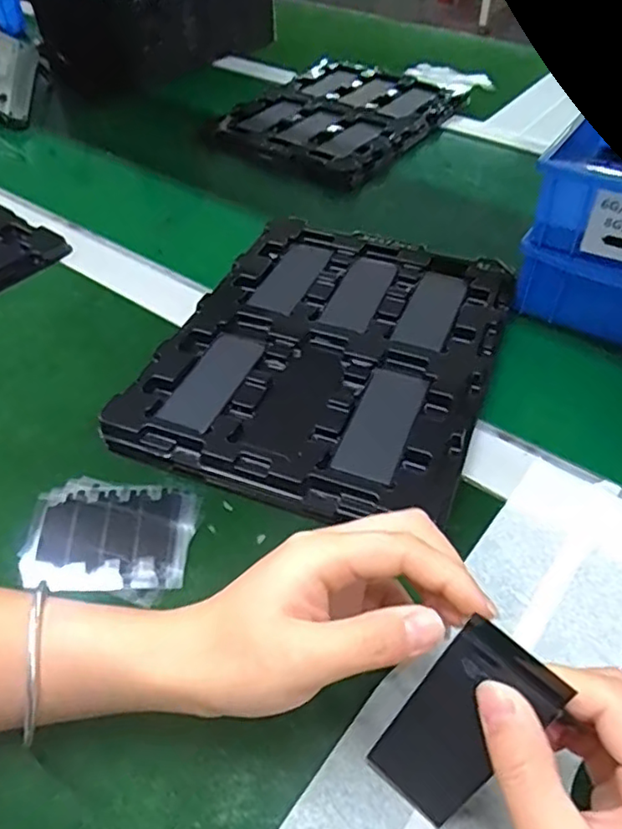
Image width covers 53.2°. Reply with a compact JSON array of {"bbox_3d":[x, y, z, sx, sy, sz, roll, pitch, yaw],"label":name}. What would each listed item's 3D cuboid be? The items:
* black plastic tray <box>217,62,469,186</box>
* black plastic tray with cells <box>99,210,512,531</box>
[{"bbox_3d":[0.041,-0.374,0.759,0.220,0.023,0.282,26,53,23],"label":"black plastic tray"},{"bbox_3d":[0.017,-0.047,0.449,0.217,0.024,0.274,16,49,15],"label":"black plastic tray with cells"}]

